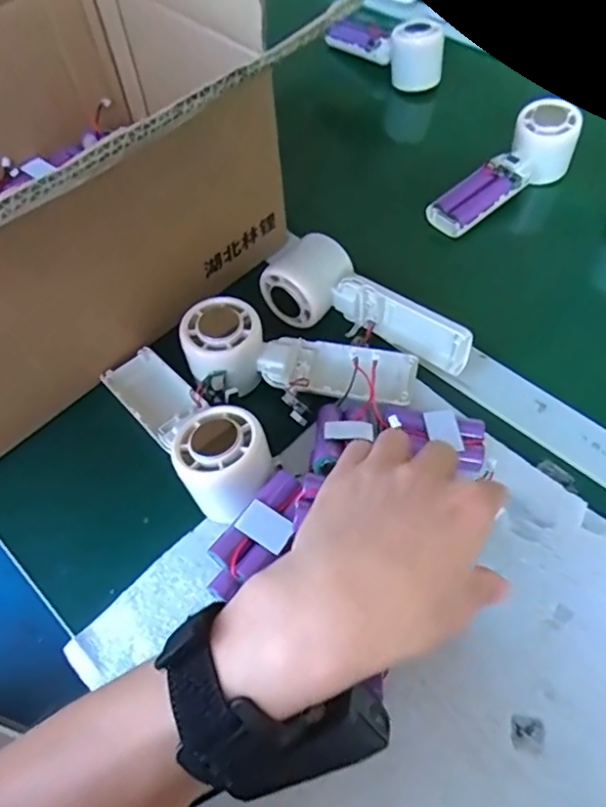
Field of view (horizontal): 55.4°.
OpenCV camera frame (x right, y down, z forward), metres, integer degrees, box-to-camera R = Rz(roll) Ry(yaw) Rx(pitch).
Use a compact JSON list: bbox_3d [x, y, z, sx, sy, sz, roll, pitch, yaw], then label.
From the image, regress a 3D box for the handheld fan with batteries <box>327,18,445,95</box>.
[{"bbox_3d":[0.093,-0.423,0.671,0.050,0.048,0.156,-36,62,-19],"label":"handheld fan with batteries"}]

